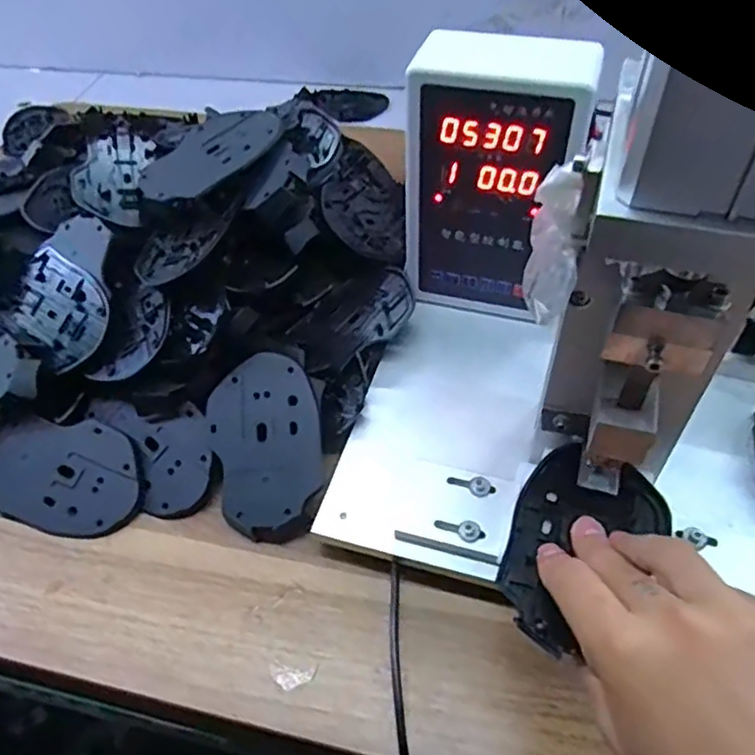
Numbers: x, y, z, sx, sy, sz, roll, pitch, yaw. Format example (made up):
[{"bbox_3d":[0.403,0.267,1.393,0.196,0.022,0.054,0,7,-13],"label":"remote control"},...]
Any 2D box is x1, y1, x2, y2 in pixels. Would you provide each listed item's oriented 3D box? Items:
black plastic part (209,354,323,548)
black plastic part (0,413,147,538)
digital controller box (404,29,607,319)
[{"bbox_3d":[-0.070,0.043,0.407,0.068,0.009,0.115,-16,73,3],"label":"black plastic part"},{"bbox_3d":[-0.207,0.064,0.422,0.111,0.005,0.072,13,71,8],"label":"black plastic part"},{"bbox_3d":[0.076,-0.130,0.427,0.104,0.164,0.060,14,53,14],"label":"digital controller box"}]

